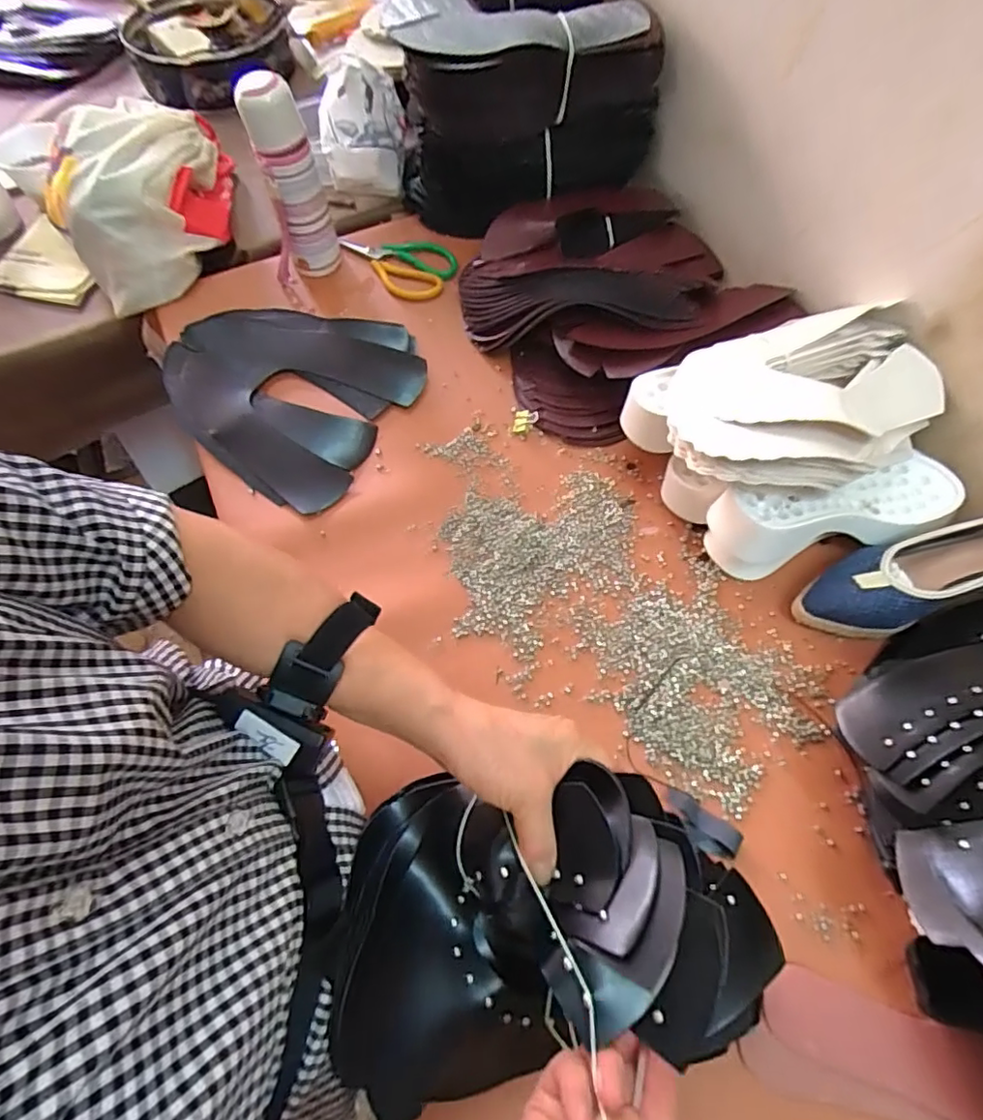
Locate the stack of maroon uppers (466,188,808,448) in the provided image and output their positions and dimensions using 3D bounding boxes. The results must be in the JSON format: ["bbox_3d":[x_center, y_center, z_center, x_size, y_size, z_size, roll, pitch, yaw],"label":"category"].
[{"bbox_3d":[0.139,-0.319,0.696,0.304,0.092,0.317,-25,65,-10],"label":"stack of maroon uppers"}]

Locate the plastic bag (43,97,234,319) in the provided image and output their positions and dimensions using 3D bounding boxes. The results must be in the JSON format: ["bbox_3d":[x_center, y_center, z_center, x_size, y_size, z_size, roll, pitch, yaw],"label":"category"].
[{"bbox_3d":[-0.449,-0.479,0.760,0.234,0.136,0.229,-28,66,-12],"label":"plastic bag"}]

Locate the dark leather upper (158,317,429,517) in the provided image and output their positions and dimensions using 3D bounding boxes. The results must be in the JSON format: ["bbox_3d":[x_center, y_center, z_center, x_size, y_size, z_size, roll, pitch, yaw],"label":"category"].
[{"bbox_3d":[-0.248,-0.210,0.685,0.292,0.036,0.249,26,67,14],"label":"dark leather upper"}]

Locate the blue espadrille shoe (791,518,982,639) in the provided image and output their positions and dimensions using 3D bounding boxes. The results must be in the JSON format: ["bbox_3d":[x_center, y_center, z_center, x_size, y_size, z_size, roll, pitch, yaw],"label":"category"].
[{"bbox_3d":[0.394,0.006,0.513,0.232,0.066,0.070,-23,63,16],"label":"blue espadrille shoe"}]

